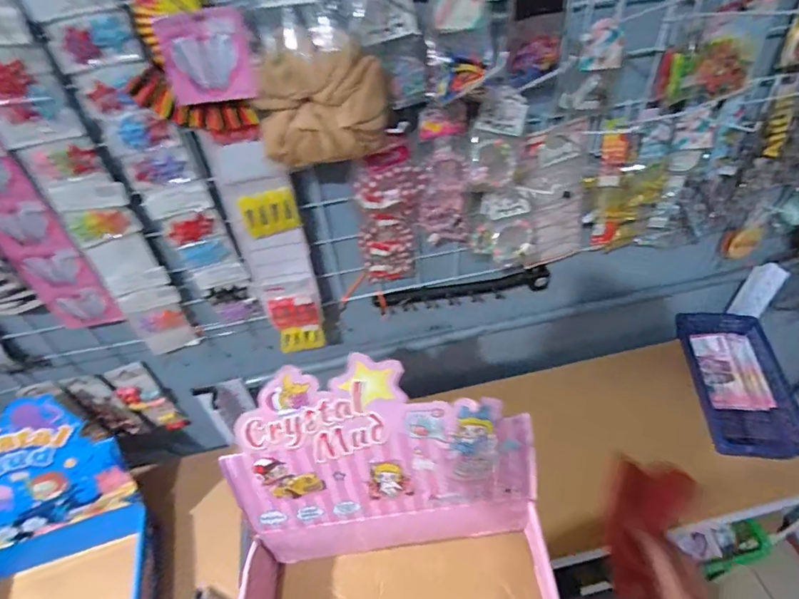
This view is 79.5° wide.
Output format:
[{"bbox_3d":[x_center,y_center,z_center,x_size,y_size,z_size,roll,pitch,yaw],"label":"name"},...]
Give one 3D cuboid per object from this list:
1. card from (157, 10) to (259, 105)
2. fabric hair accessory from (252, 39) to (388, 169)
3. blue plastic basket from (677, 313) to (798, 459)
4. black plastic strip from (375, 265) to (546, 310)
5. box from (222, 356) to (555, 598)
[{"bbox_3d":[-0.161,-0.204,0.406,0.075,0.067,0.011,-9,27,0],"label":"card"},{"bbox_3d":[-0.070,-0.169,0.430,0.113,0.097,0.032,3,46,10],"label":"fabric hair accessory"},{"bbox_3d":[0.555,0.136,0.789,0.135,0.049,0.270,0,46,7],"label":"blue plastic basket"},{"bbox_3d":[0.092,-0.010,0.701,0.255,0.051,0.018,-9,45,-2],"label":"black plastic strip"},{"bbox_3d":[-0.012,0.241,0.378,0.266,0.217,0.286,-4,45,3],"label":"box"}]

